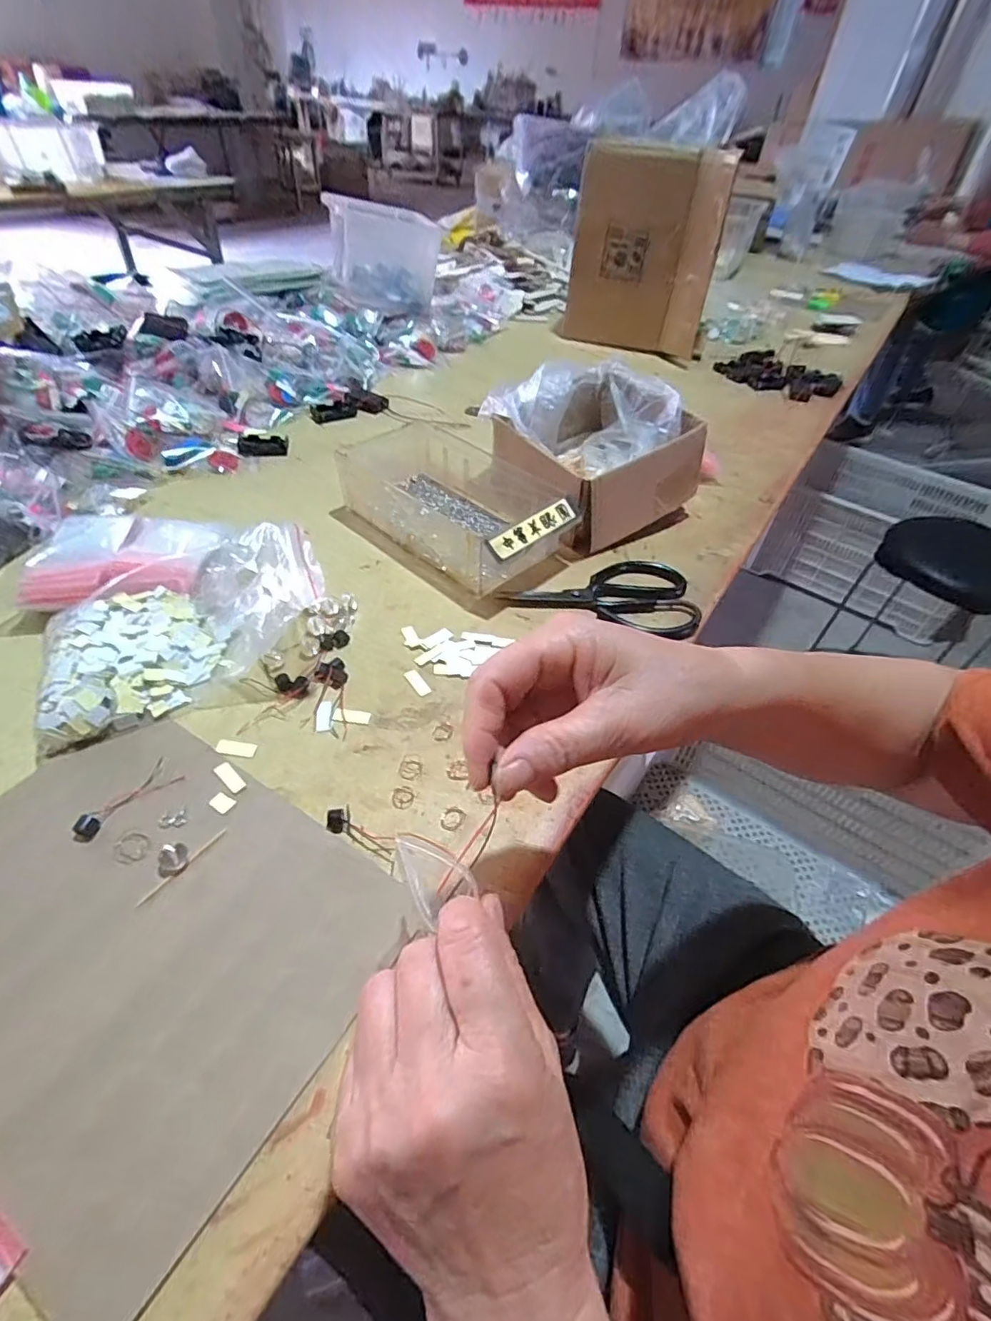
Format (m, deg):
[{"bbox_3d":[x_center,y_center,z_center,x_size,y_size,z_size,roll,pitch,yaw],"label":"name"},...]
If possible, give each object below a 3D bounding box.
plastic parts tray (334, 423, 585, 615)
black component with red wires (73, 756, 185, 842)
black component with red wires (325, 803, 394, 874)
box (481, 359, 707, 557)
[{"bbox_3d":[-0.055,-0.168,0.590,0.270,0.073,0.158,33,52,25],"label":"plastic parts tray"},{"bbox_3d":[-0.244,0.090,0.366,0.023,0.009,0.065,31,50,23],"label":"black component with red wires"},{"bbox_3d":[-0.084,0.111,0.357,0.056,0.007,0.020,23,49,17],"label":"black component with red wires"},{"bbox_3d":[0.104,-0.230,0.626,0.206,0.116,0.191,-27,54,-28],"label":"box"}]

